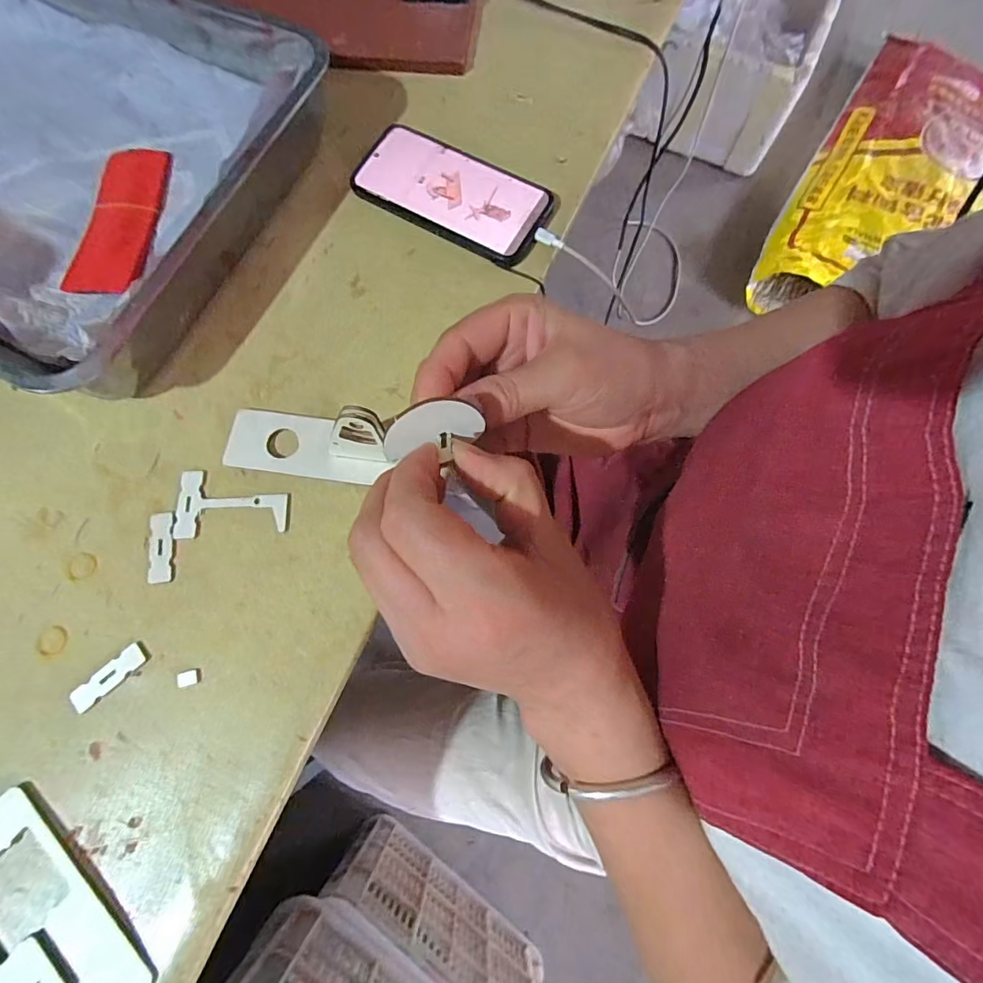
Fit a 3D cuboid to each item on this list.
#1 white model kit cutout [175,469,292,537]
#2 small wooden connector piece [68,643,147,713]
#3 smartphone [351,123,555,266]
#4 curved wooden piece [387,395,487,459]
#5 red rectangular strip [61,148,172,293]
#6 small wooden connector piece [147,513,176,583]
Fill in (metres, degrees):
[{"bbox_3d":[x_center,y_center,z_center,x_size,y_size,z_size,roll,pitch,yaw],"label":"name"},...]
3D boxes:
[{"bbox_3d":[-0.184,0.007,0.353,0.078,0.004,0.048,-2,75,0],"label":"white model kit cutout"},{"bbox_3d":[-0.247,0.120,0.322,0.050,0.004,0.017,-42,78,-10],"label":"small wooden connector piece"},{"bbox_3d":[-0.034,-0.248,0.416,0.165,0.012,0.084,30,77,9],"label":"smartphone"},{"bbox_3d":[-0.026,-0.028,0.215,0.043,0.029,0.004,-15,59,-2],"label":"curved wooden piece"},{"bbox_3d":[-0.304,-0.225,0.411,0.054,0.005,0.142,5,75,2],"label":"red rectangular strip"},{"bbox_3d":[-0.229,0.038,0.345,0.017,0.004,0.049,-8,75,-1],"label":"small wooden connector piece"}]

